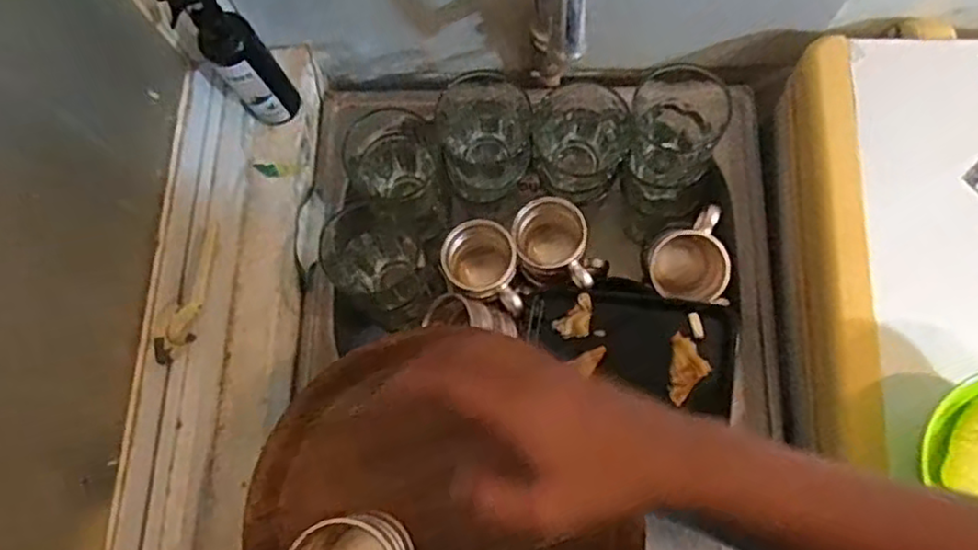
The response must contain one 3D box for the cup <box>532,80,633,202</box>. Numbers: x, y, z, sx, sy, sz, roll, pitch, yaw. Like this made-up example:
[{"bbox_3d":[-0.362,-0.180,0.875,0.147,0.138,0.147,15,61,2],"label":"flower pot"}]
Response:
[{"bbox_3d":[0.094,-0.133,0.708,0.087,0.115,0.083,0,75,2],"label":"cup"}]

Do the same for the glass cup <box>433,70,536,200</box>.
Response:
[{"bbox_3d":[-0.002,-0.136,0.714,0.095,0.110,0.095,0,75,2],"label":"glass cup"}]

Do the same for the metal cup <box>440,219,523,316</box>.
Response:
[{"bbox_3d":[-0.004,0.003,0.739,0.075,0.096,0.098,-21,75,-4],"label":"metal cup"}]

